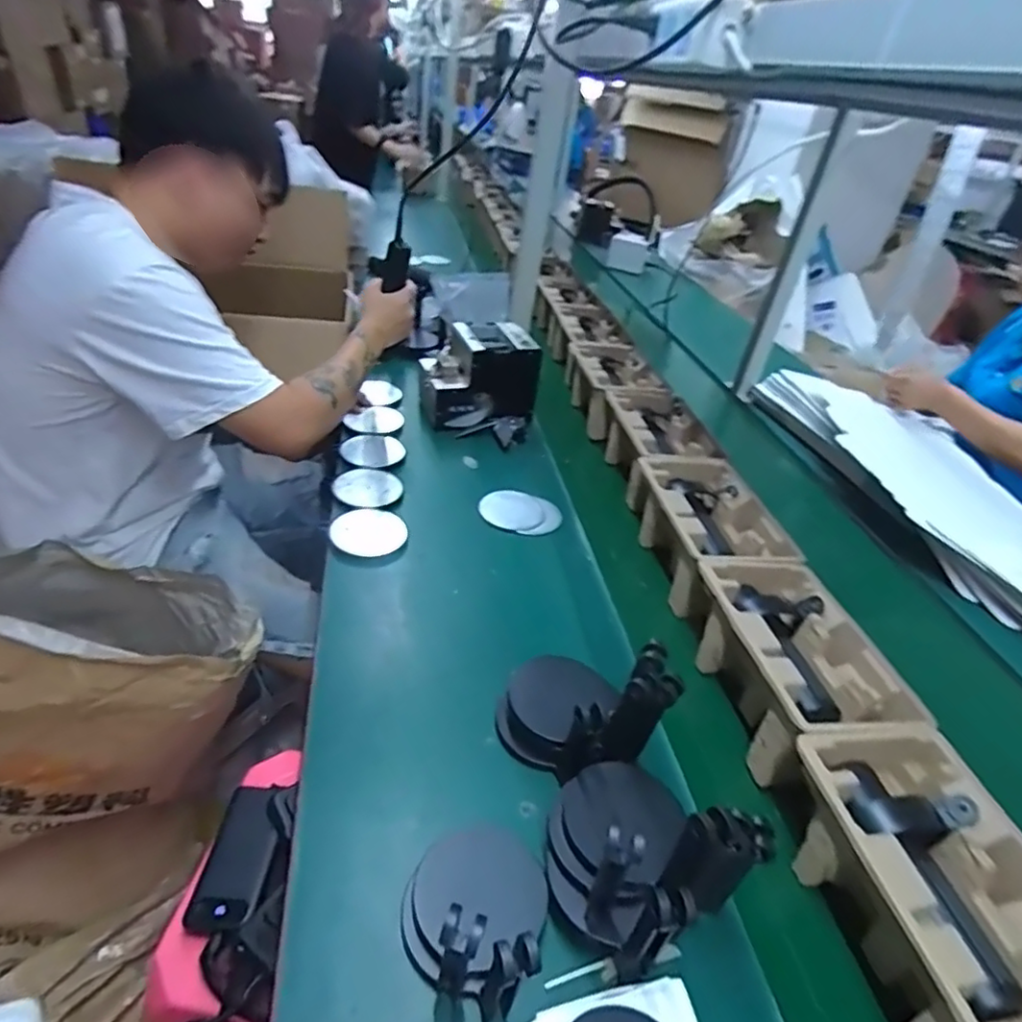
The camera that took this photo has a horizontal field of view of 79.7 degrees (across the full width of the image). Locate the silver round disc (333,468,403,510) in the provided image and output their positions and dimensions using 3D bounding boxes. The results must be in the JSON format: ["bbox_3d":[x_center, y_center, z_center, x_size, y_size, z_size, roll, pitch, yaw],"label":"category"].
[{"bbox_3d":[-0.202,-0.033,0.873,0.085,0.008,0.102,25,33,14],"label":"silver round disc"}]

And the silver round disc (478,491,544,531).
[{"bbox_3d":[0.001,-0.002,0.885,0.090,0.011,0.079,8,35,3],"label":"silver round disc"}]

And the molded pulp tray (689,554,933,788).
[{"bbox_3d":[0.295,0.164,0.652,0.151,0.100,0.223,2,37,-13],"label":"molded pulp tray"}]

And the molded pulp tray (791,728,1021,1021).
[{"bbox_3d":[0.320,0.293,0.473,0.149,0.094,0.219,0,37,-15],"label":"molded pulp tray"}]

